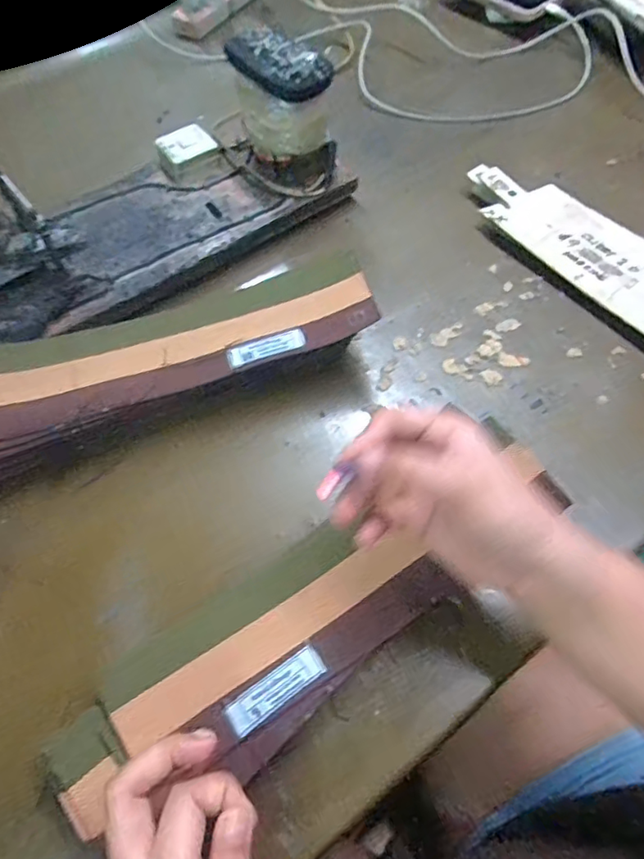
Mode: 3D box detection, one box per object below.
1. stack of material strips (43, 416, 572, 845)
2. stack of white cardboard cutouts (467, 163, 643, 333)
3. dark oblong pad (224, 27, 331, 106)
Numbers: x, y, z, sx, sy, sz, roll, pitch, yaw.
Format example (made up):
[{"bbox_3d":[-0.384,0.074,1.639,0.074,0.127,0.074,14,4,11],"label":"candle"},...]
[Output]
[{"bbox_3d":[0.002,0.110,0.322,0.319,0.035,0.089,-29,66,-11],"label":"stack of material strips"},{"bbox_3d":[0.232,-0.155,0.469,0.080,0.023,0.251,-35,63,-16],"label":"stack of white cardboard cutouts"},{"bbox_3d":[-0.038,-0.299,0.441,0.090,0.019,0.045,37,68,22],"label":"dark oblong pad"}]

